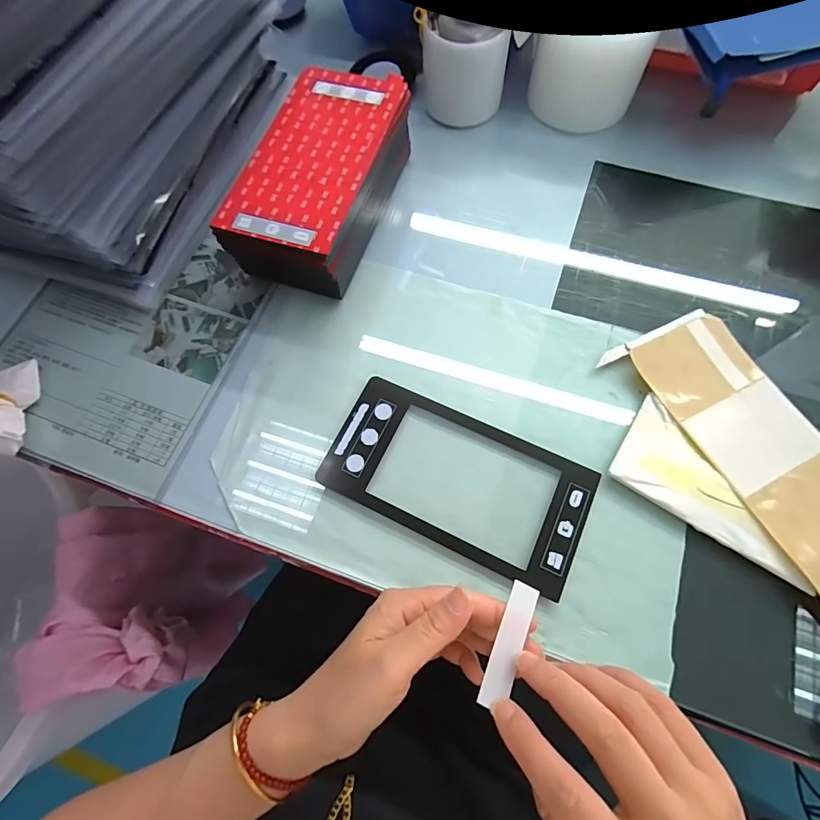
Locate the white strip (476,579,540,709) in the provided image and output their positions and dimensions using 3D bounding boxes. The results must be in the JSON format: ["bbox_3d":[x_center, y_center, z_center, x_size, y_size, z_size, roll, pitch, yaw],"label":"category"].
[{"bbox_3d":[0.055,0.128,0.232,0.016,0.004,0.065,24,59,12],"label":"white strip"}]

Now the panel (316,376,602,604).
[{"bbox_3d":[0.036,0.052,0.330,0.199,0.009,0.103,24,73,11],"label":"panel"}]

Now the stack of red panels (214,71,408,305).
[{"bbox_3d":[-0.077,-0.206,0.392,0.105,0.081,0.204,17,71,9],"label":"stack of red panels"}]

